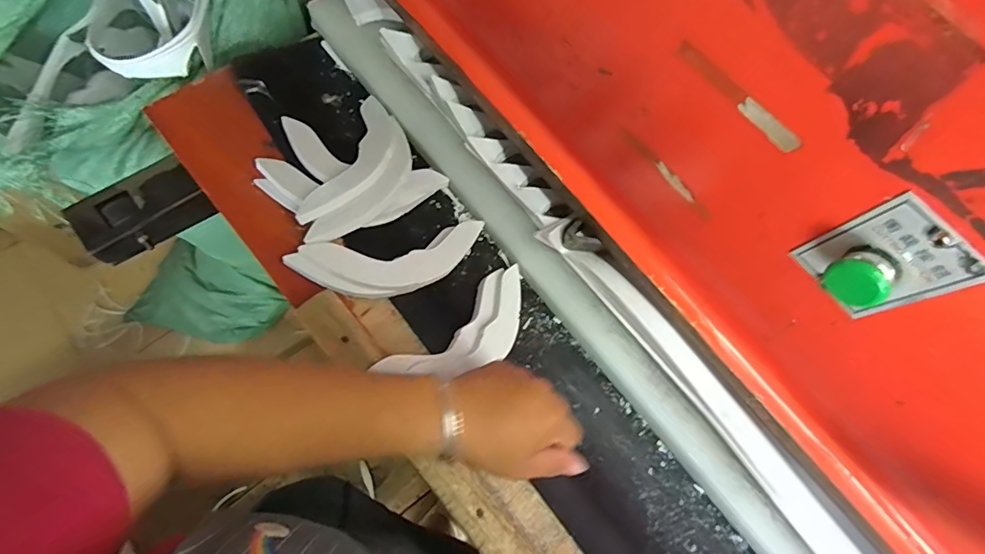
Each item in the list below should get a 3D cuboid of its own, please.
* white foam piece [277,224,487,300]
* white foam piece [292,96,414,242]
[{"bbox_3d":[-0.105,-0.015,0.503,0.194,0.032,0.063,-13,80,-4],"label":"white foam piece"},{"bbox_3d":[-0.139,-0.116,0.524,0.085,0.022,0.189,21,65,2],"label":"white foam piece"}]

